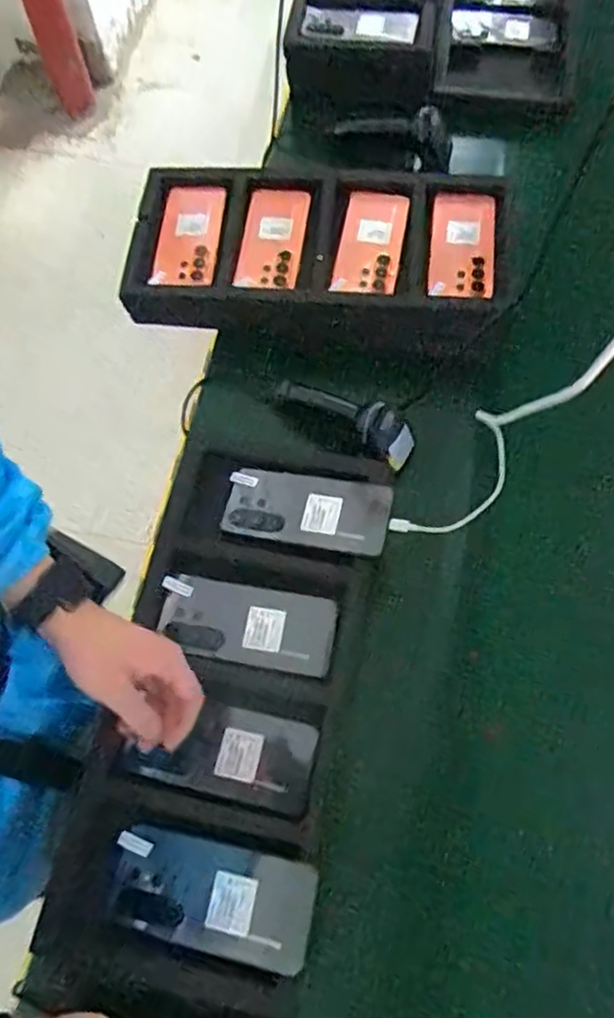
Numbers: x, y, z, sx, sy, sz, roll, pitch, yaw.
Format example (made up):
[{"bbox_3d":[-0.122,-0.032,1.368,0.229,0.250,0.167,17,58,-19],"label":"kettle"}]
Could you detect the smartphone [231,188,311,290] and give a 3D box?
[{"bbox_3d":[-0.044,-0.346,0.839,0.077,0.013,0.159,7,68,6],"label":"smartphone"}]

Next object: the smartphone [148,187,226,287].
[{"bbox_3d":[-0.151,-0.347,0.834,0.076,0.016,0.154,3,67,4],"label":"smartphone"}]

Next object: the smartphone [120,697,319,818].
[{"bbox_3d":[-0.077,0.218,0.595,0.163,0.007,0.076,12,68,7],"label":"smartphone"}]

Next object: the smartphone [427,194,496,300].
[{"bbox_3d":[0.195,-0.333,0.822,0.081,0.011,0.163,6,68,5],"label":"smartphone"}]

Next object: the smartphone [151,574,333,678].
[{"bbox_3d":[-0.059,0.112,0.643,0.167,0.010,0.075,9,68,6],"label":"smartphone"}]

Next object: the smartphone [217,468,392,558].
[{"bbox_3d":[0.000,0.001,0.676,0.167,0.007,0.075,10,74,14],"label":"smartphone"}]

